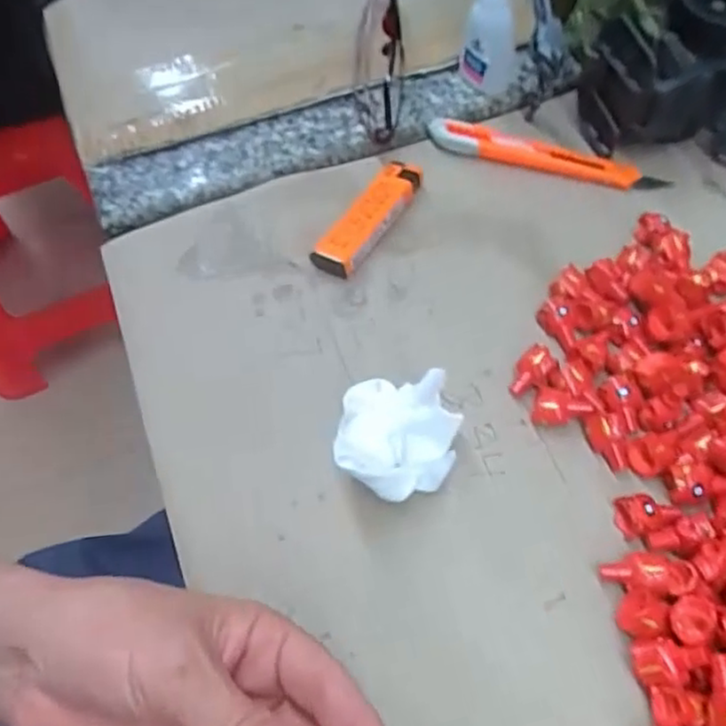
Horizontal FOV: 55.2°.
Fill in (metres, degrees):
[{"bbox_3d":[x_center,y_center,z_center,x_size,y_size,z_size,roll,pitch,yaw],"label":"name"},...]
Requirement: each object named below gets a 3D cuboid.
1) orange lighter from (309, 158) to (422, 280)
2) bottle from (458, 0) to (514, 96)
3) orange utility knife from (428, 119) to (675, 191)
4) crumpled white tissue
[{"bbox_3d":[0.003,-0.080,0.378,0.024,0.012,0.081,27,64,19],"label":"orange lighter"},{"bbox_3d":[0.073,-0.195,0.401,0.031,0.080,0.023,4,59,7],"label":"bottle"},{"bbox_3d":[0.103,-0.119,0.396,0.131,0.009,0.020,19,62,15],"label":"orange utility knife"},{"bbox_3d":[0.015,0.034,0.296,0.047,0.040,0.049,7,59,9],"label":"crumpled white tissue"}]

